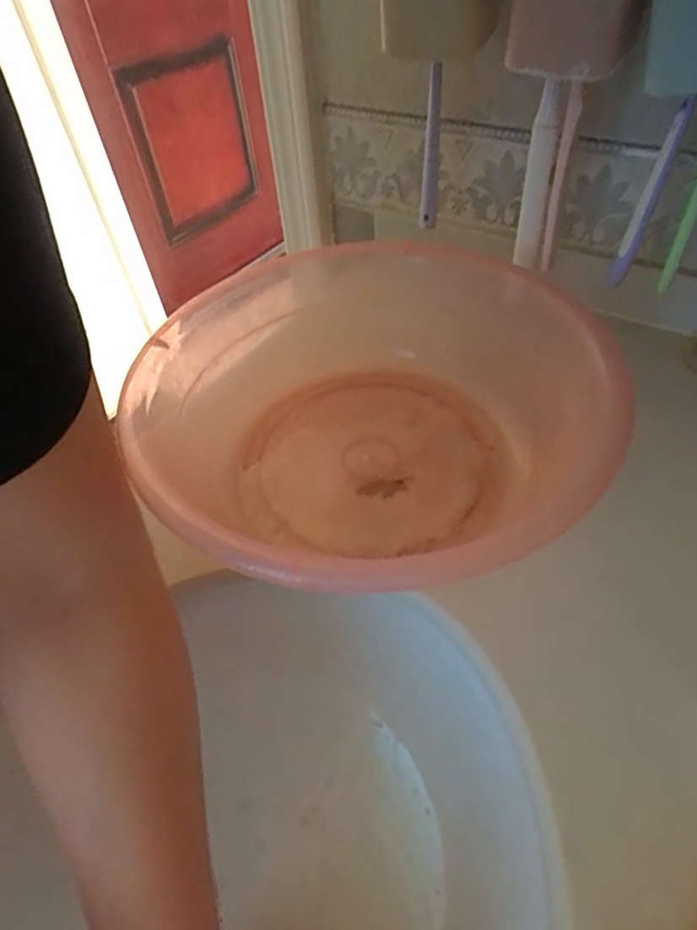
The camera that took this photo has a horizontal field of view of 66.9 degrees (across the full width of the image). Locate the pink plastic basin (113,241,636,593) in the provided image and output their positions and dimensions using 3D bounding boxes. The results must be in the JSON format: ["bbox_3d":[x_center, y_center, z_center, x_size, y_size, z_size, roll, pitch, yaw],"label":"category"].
[{"bbox_3d":[-0.003,-0.047,0.411,0.320,0.110,0.306,-2,49,3],"label":"pink plastic basin"}]

